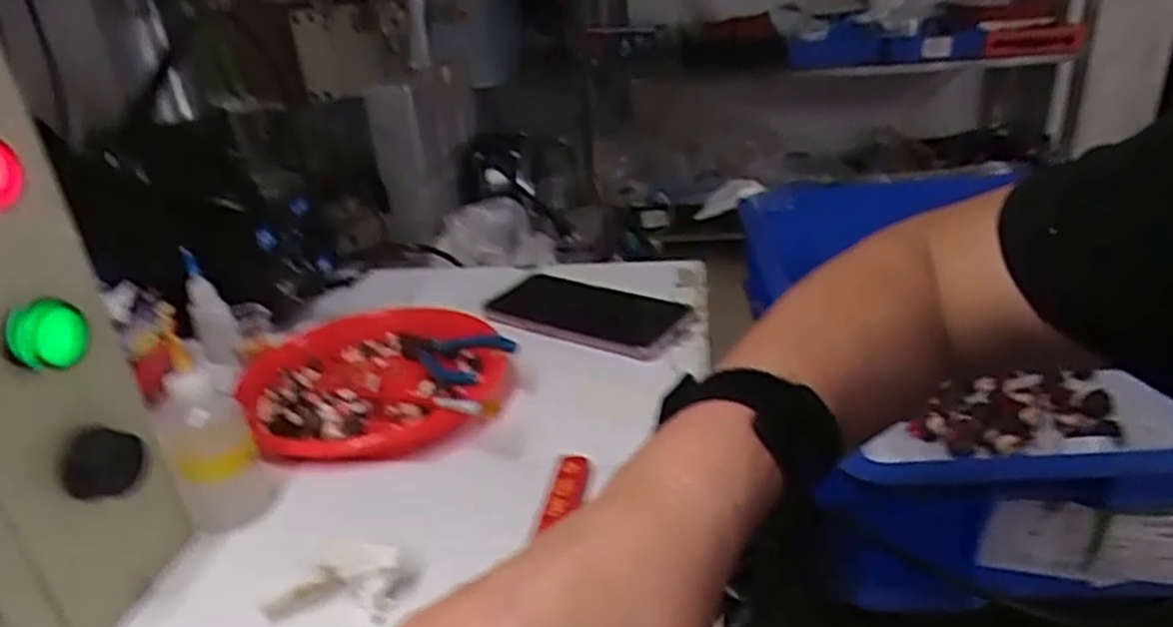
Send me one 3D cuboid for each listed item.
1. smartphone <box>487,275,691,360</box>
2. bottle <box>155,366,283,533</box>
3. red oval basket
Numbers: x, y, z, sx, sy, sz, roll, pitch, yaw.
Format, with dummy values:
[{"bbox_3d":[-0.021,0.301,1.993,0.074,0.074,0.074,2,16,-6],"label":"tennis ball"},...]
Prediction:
[{"bbox_3d":[0.000,-0.001,0.625,0.163,0.012,0.087,12,30,32],"label":"smartphone"},{"bbox_3d":[-0.197,0.066,0.406,0.046,0.085,0.033,-18,28,-26],"label":"bottle"},{"bbox_3d":[-0.143,0.044,0.527,0.168,0.029,0.199,-18,28,-25],"label":"red oval basket"}]

